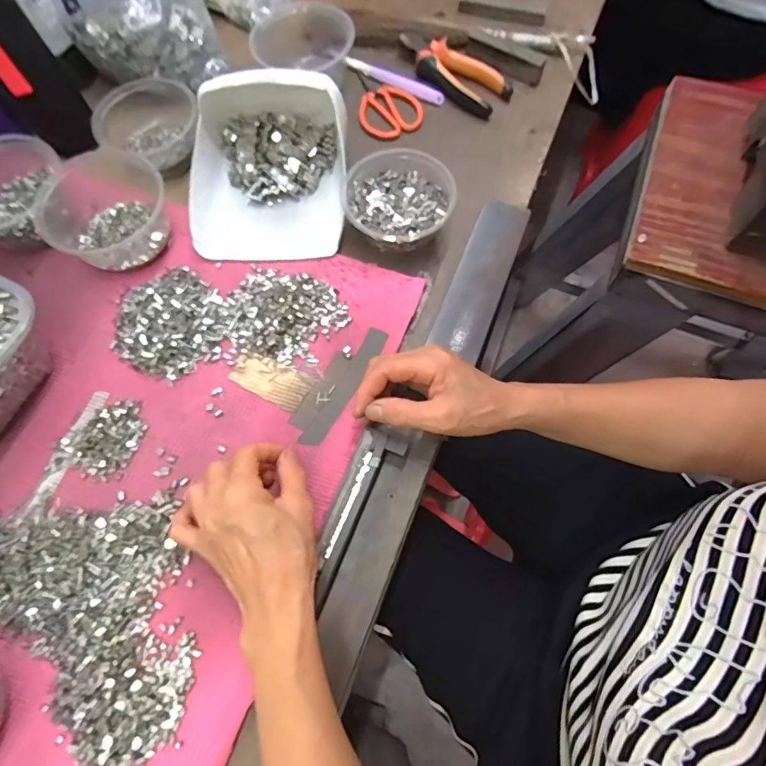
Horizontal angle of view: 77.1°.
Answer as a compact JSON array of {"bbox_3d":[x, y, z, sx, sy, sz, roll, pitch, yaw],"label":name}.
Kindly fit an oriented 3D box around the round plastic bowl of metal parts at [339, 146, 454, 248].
[{"bbox_3d":[0.014,-0.173,0.475,0.103,0.048,0.100,-1,68,2],"label":"round plastic bowl of metal parts"}]

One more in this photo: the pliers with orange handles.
[{"bbox_3d":[0.080,-0.367,0.562,0.148,0.018,0.059,39,74,12],"label":"pliers with orange handles"}]

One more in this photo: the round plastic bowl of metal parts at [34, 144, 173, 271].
[{"bbox_3d":[-0.273,-0.171,0.472,0.108,0.045,0.125,-17,69,-6],"label":"round plastic bowl of metal parts"}]

